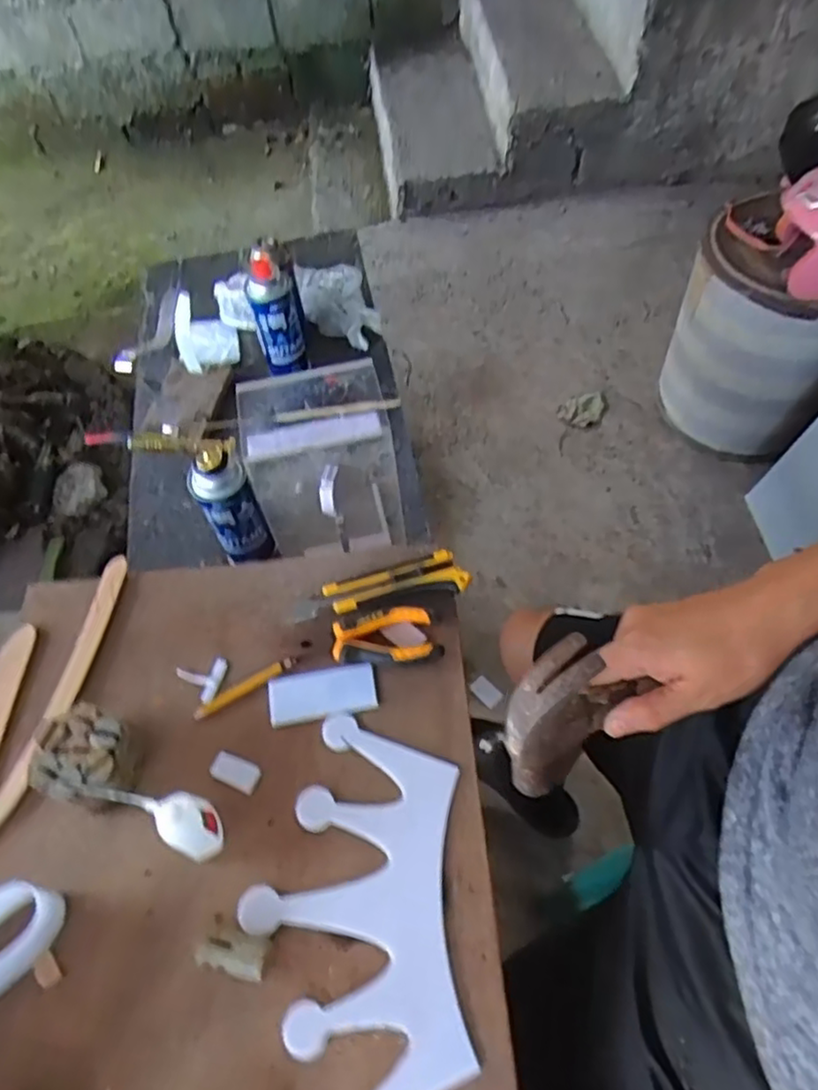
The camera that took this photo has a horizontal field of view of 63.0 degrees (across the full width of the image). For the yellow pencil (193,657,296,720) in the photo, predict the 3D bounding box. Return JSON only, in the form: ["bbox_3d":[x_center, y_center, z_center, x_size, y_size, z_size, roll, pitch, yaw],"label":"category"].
[{"bbox_3d":[-0.143,0.124,0.586,0.096,0.007,0.012,-26,60,-14],"label":"yellow pencil"}]

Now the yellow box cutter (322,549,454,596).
[{"bbox_3d":[-0.019,0.027,0.623,0.123,0.010,0.017,-14,58,-6],"label":"yellow box cutter"}]

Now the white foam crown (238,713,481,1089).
[{"bbox_3d":[-0.039,0.268,0.491,0.152,0.006,0.273,-3,57,1],"label":"white foam crown"}]

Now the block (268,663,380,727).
[{"bbox_3d":[-0.075,0.129,0.581,0.092,0.010,0.040,-8,57,-3],"label":"block"}]

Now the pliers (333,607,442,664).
[{"bbox_3d":[-0.020,0.080,0.595,0.094,0.018,0.052,-4,57,0],"label":"pliers"}]

